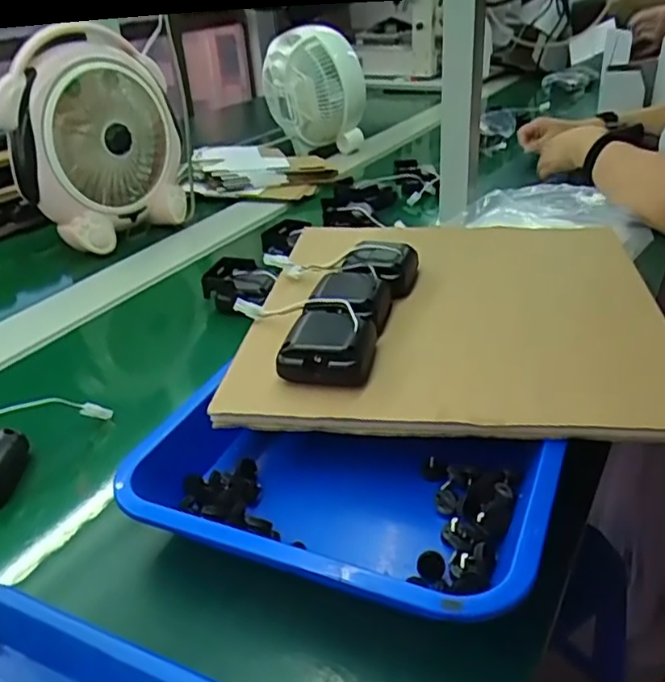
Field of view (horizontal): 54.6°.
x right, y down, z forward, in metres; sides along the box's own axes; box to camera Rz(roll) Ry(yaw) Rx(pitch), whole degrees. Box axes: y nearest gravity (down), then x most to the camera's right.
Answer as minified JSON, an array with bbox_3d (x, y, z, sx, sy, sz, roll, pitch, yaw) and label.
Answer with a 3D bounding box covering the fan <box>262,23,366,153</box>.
[{"bbox_3d":[-0.037,-0.506,1.292,0.204,0.201,0.137,-4,30,1],"label":"fan"}]

